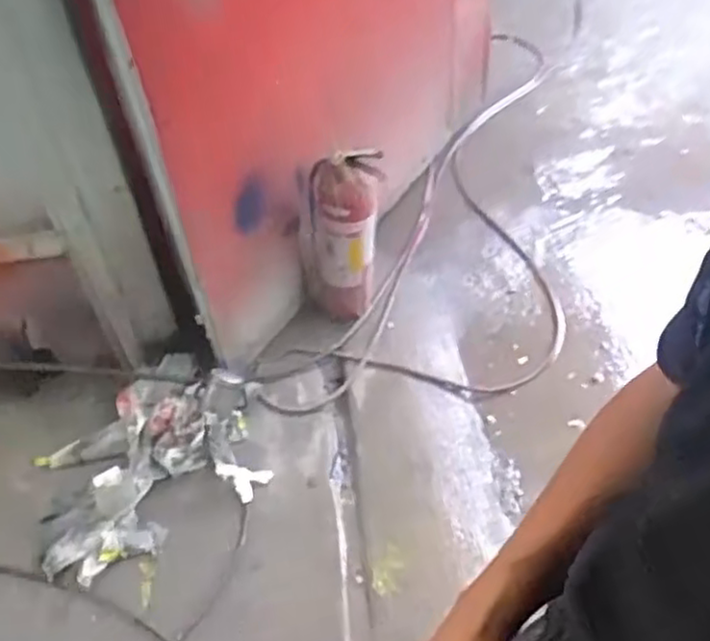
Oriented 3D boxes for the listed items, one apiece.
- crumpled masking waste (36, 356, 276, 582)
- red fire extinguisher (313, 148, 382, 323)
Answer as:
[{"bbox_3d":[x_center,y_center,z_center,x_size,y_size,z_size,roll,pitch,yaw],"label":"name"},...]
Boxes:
[{"bbox_3d":[-0.455,0.287,1.523,0.497,0.113,0.340,-25,50,-18],"label":"crumpled masking waste"},{"bbox_3d":[-0.014,-0.167,1.589,0.142,0.456,0.124,-4,47,1],"label":"red fire extinguisher"}]

